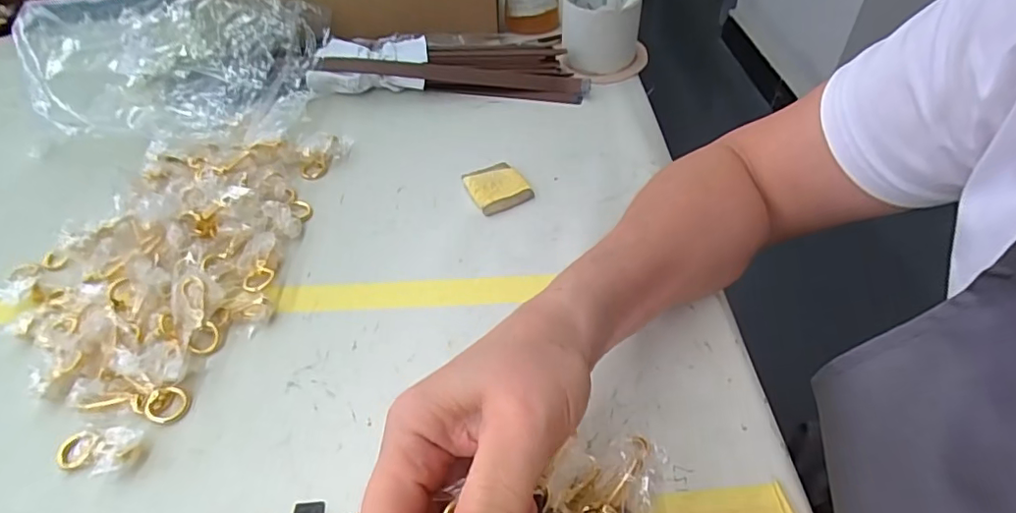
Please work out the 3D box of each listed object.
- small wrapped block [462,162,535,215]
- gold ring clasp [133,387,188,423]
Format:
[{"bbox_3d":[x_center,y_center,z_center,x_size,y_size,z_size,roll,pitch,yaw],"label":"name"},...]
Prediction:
[{"bbox_3d":[-0.009,-0.060,0.459,0.046,0.010,0.053,-21,47,-18],"label":"small wrapped block"},{"bbox_3d":[-0.209,0.089,0.327,0.032,0.009,0.022,-8,45,-5],"label":"gold ring clasp"}]

